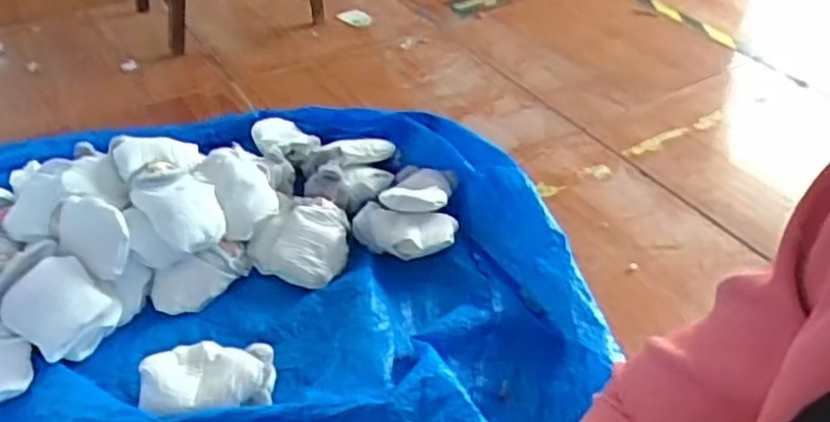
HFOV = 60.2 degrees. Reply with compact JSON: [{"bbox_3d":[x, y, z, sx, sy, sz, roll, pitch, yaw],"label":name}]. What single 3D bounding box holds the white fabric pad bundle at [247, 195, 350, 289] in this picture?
[{"bbox_3d":[-0.192,0.052,1.247,0.152,0.090,0.142,11,41,12],"label":"white fabric pad bundle"}]

